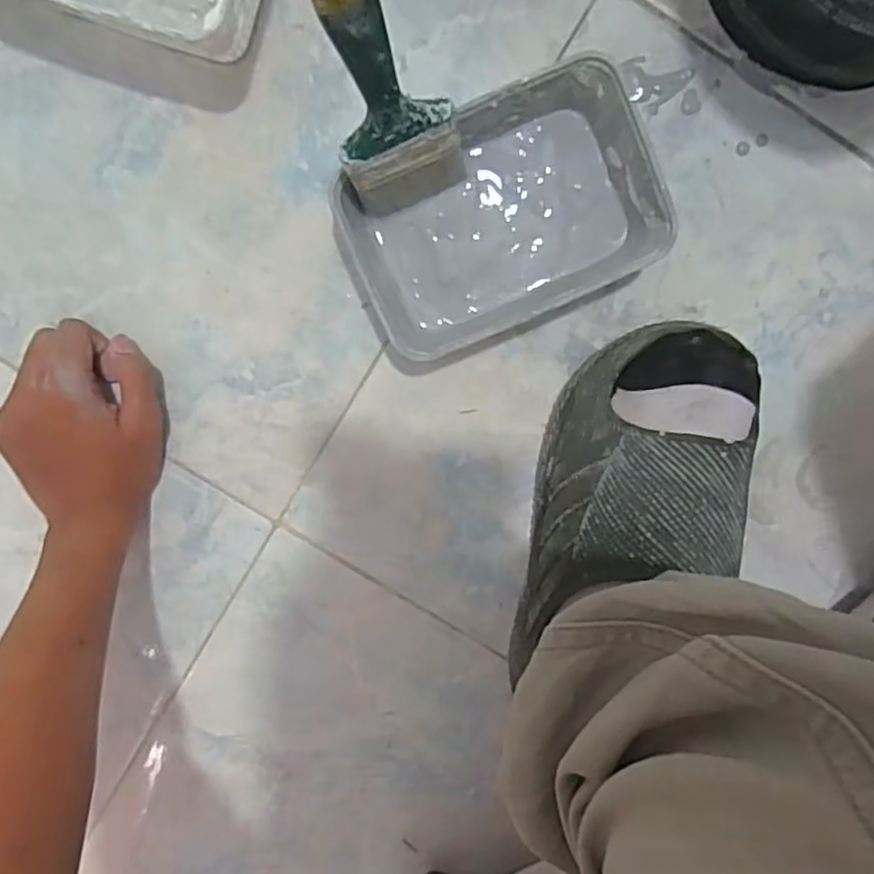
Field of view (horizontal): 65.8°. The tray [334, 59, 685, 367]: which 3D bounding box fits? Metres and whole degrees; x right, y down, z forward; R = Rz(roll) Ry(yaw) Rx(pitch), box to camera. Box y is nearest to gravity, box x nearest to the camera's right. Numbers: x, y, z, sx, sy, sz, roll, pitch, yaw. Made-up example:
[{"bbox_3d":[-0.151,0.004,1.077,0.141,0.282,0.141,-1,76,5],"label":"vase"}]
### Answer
[{"bbox_3d":[0.036,-0.126,0.395,0.169,0.054,0.114,-24,97,5],"label":"tray"}]

